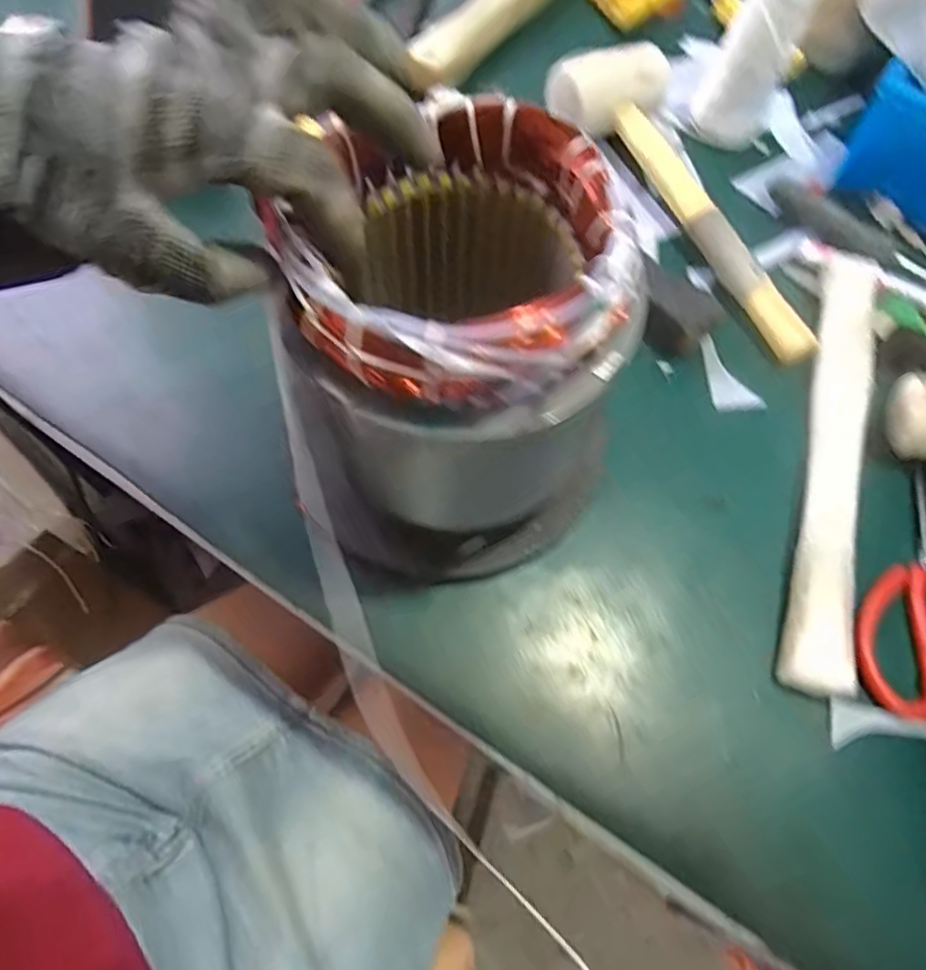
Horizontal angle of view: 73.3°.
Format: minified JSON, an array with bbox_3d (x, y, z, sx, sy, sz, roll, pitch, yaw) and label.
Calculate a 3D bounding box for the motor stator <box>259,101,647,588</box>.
[{"bbox_3d":[-0.005,-0.054,0.304,0.150,0.172,0.146,1,64,-3],"label":"motor stator"}]

